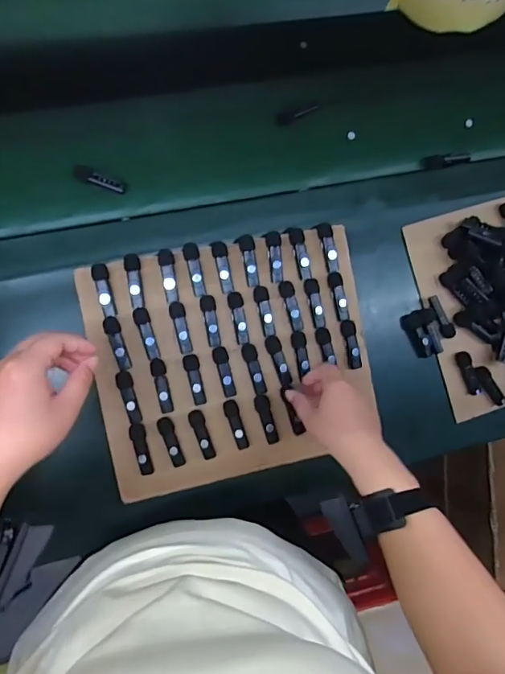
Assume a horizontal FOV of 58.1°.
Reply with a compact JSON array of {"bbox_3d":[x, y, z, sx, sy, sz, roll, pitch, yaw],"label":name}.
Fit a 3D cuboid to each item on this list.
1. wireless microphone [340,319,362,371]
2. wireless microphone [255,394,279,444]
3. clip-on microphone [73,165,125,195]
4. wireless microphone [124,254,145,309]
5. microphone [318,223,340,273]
[{"bbox_3d":[0.132,0.010,0.603,0.022,0.010,0.065,-14,89,-9],"label":"wireless microphone"},{"bbox_3d":[0.018,0.106,0.588,0.020,0.008,0.066,-15,89,-9],"label":"wireless microphone"},{"bbox_3d":[-0.195,-0.201,0.583,0.065,0.010,0.016,23,84,-7],"label":"clip-on microphone"},{"bbox_3d":[-0.145,-0.069,0.559,0.018,0.008,0.066,-6,88,-9],"label":"wireless microphone"},{"bbox_3d":[0.102,-0.117,0.595,0.019,0.012,0.064,-10,89,-9],"label":"microphone"}]

